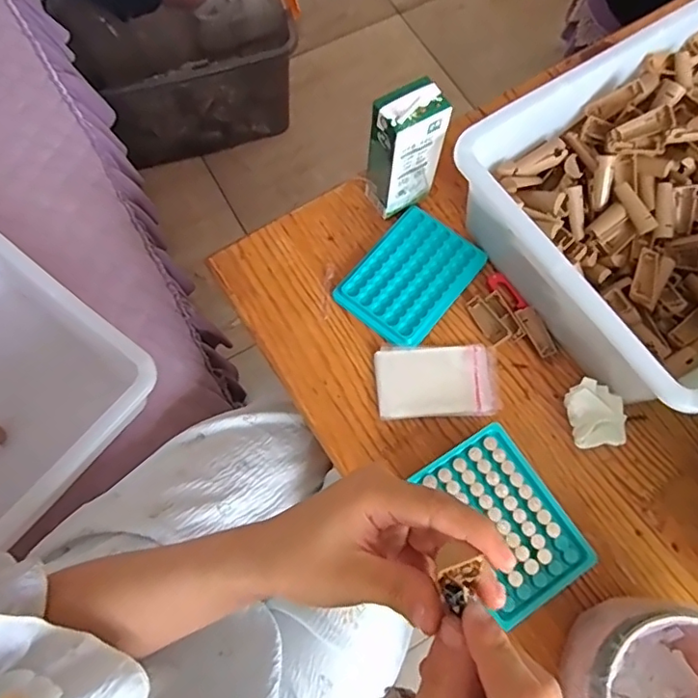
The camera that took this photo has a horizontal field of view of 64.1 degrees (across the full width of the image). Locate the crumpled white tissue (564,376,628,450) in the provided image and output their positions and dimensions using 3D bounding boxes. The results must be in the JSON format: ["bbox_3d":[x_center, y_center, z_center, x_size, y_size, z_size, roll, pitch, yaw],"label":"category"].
[{"bbox_3d":[0.217,0.058,0.490,0.045,0.030,0.057,-11,72,-5],"label":"crumpled white tissue"}]

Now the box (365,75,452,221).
[{"bbox_3d":[0.050,-0.180,0.514,0.055,0.139,0.040,-29,74,-10],"label":"box"}]

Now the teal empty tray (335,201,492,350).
[{"bbox_3d":[0.060,-0.070,0.543,0.095,0.014,0.129,39,75,11],"label":"teal empty tray"}]

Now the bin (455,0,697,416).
[{"bbox_3d":[0.311,-0.140,0.515,0.359,0.113,0.279,-32,75,-11],"label":"bin"}]

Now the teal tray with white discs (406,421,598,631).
[{"bbox_3d":[0.124,0.133,0.442,0.087,0.008,0.131,-29,74,-9],"label":"teal tray with white discs"}]

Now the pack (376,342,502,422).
[{"bbox_3d":[0.082,0.029,0.511,0.111,0.007,0.066,-3,71,-2],"label":"pack"}]

